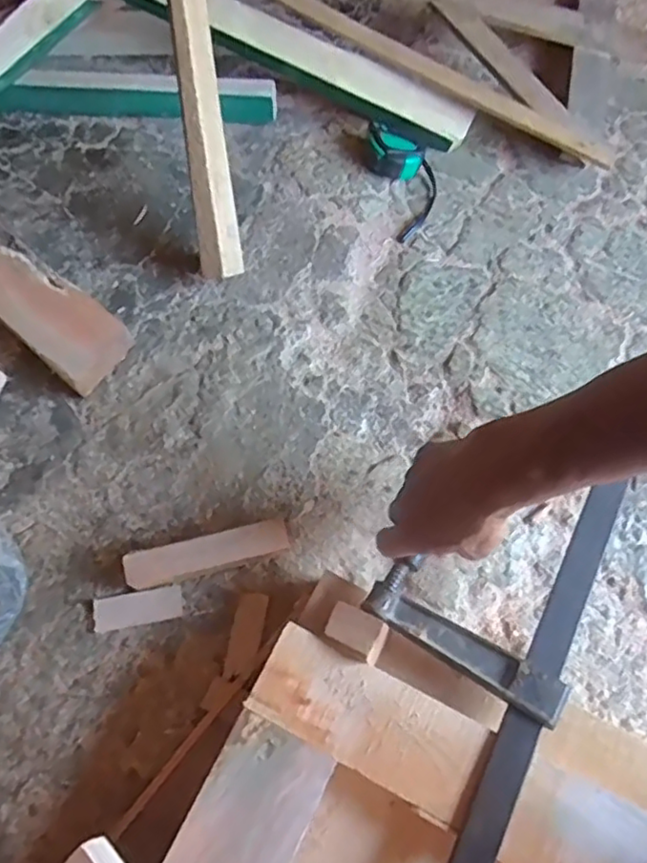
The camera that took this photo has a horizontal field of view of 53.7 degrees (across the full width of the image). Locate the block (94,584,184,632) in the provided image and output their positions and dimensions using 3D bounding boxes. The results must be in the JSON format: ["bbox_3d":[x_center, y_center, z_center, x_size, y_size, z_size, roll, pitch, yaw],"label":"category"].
[{"bbox_3d":[-0.169,0.160,0.581,0.079,0.009,0.029,-10,67,-5],"label":"block"}]

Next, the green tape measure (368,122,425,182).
[{"bbox_3d":[0.085,-0.339,0.789,0.075,0.042,0.050,22,67,9],"label":"green tape measure"}]

